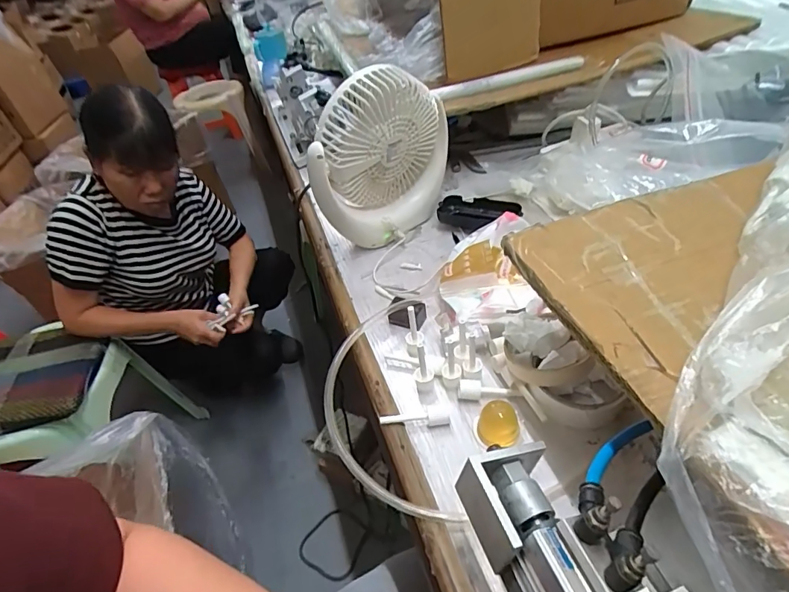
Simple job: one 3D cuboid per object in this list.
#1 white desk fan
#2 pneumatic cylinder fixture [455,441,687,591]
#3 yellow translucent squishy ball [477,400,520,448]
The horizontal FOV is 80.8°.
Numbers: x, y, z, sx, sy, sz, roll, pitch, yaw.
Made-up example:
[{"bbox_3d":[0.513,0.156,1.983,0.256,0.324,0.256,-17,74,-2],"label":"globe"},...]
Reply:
[{"bbox_3d":[-0.014,-0.174,0.602,0.190,0.205,0.064,-36,48,-24],"label":"white desk fan"},{"bbox_3d":[0.100,0.141,0.274,0.084,0.061,0.131,-24,44,-13],"label":"pneumatic cylinder fixture"},{"bbox_3d":[0.090,0.111,0.403,0.034,0.032,0.030,6,46,19],"label":"yellow translucent squishy ball"}]

